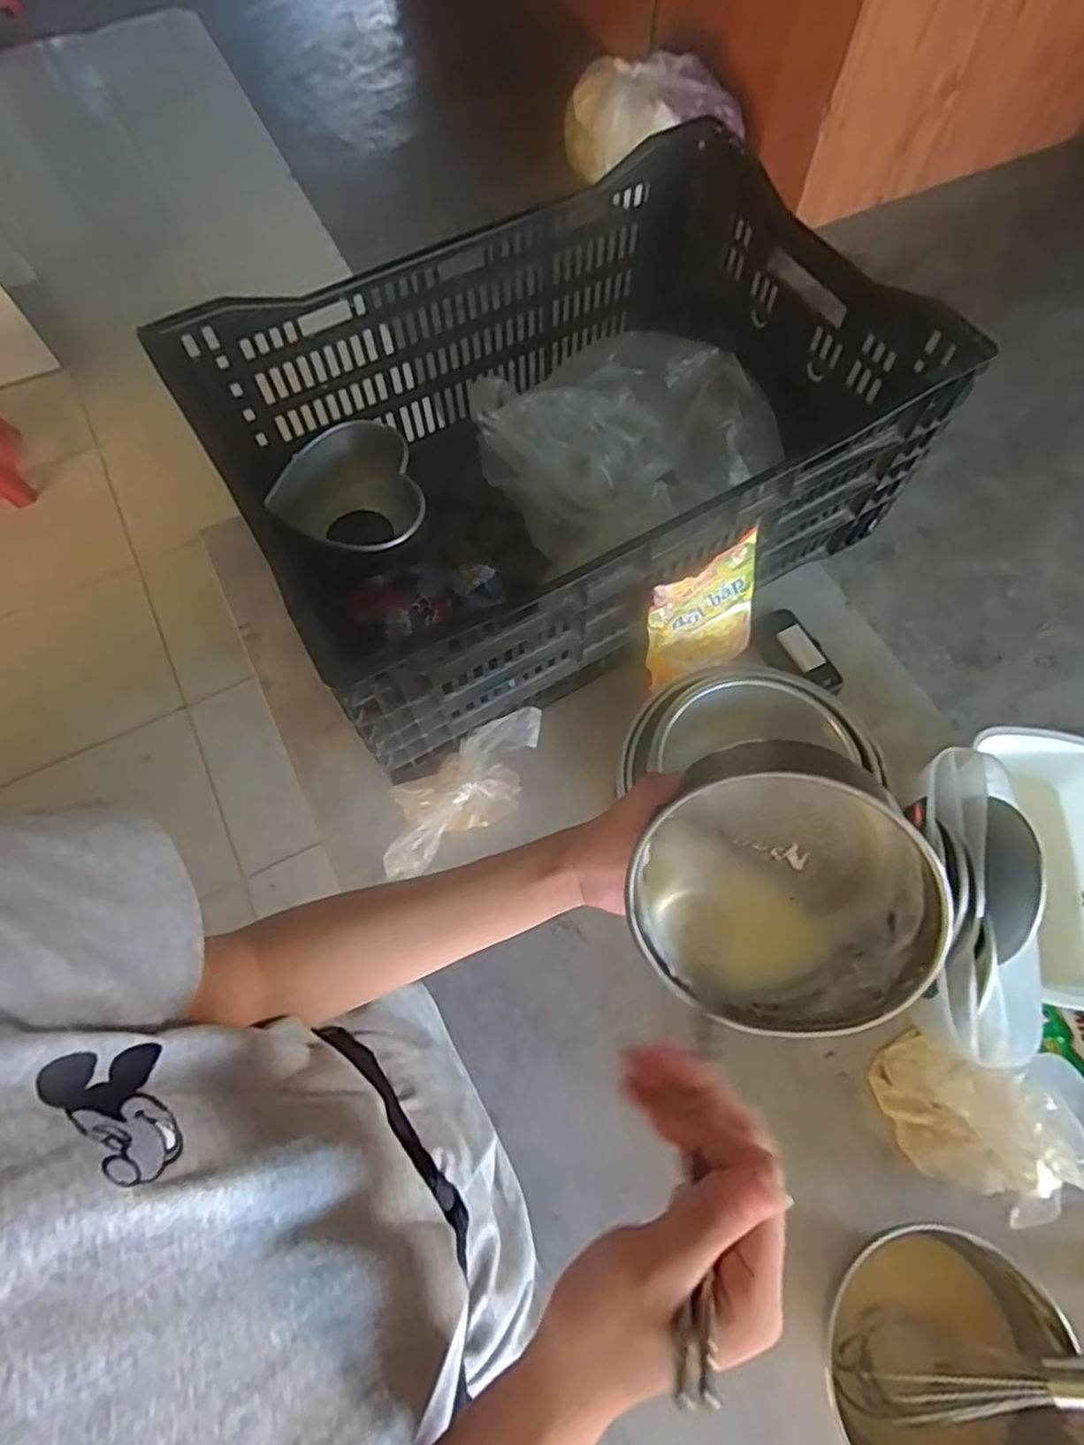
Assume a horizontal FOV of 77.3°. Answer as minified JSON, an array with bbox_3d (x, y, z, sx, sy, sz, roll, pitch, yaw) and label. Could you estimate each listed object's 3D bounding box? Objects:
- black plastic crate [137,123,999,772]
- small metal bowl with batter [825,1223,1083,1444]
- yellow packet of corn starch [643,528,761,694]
[{"bbox_3d":[0.022,-0.276,0.661,0.591,0.234,0.402,-30,70,-12],"label":"black plastic crate"},{"bbox_3d":[0.268,0.431,0.456,0.145,0.069,0.161,21,70,10],"label":"small metal bowl with batter"},{"bbox_3d":[0.146,-0.099,0.626,0.120,0.144,0.048,-33,47,-9],"label":"yellow packet of corn starch"}]

